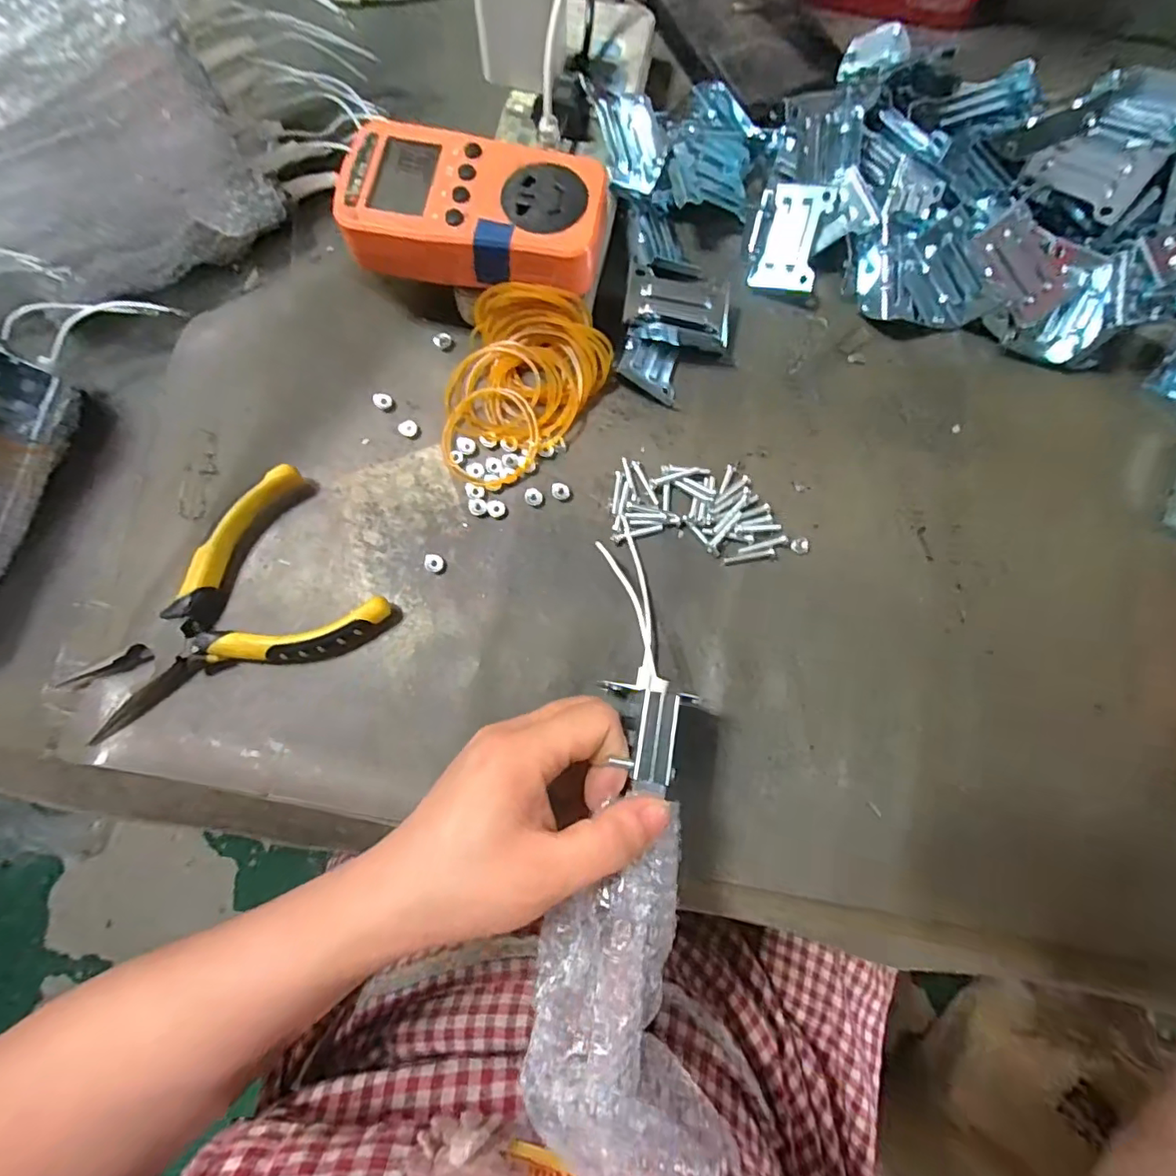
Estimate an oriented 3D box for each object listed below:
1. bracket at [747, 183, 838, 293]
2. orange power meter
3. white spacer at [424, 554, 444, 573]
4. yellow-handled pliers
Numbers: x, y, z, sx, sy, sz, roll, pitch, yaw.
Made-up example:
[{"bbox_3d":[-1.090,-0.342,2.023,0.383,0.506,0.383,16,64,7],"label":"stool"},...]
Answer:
[{"bbox_3d":[0.116,-0.204,0.330,0.040,0.014,0.056,15,99,10],"label":"bracket"},{"bbox_3d":[-0.056,-0.190,0.286,0.126,0.028,0.064,9,77,1],"label":"orange power meter"},{"bbox_3d":[-0.081,-0.013,0.298,0.010,0.006,0.010,0,78,-2],"label":"white spacer"},{"bbox_3d":[-0.181,0.018,0.282,0.142,0.018,0.091,-37,82,-8],"label":"yellow-handled pliers"}]

